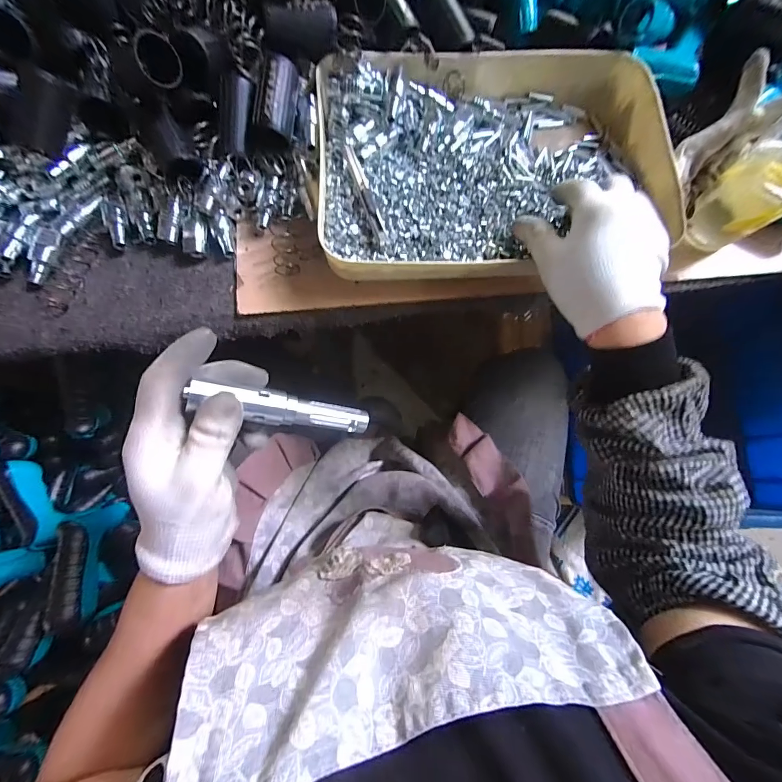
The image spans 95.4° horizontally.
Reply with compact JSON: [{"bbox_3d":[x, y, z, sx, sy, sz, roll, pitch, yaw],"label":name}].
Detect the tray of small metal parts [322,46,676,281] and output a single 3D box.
[{"bbox_3d":[0.097,-0.216,0.344,0.322,0.050,0.232,-3,78,-2],"label":"tray of small metal parts"}]

